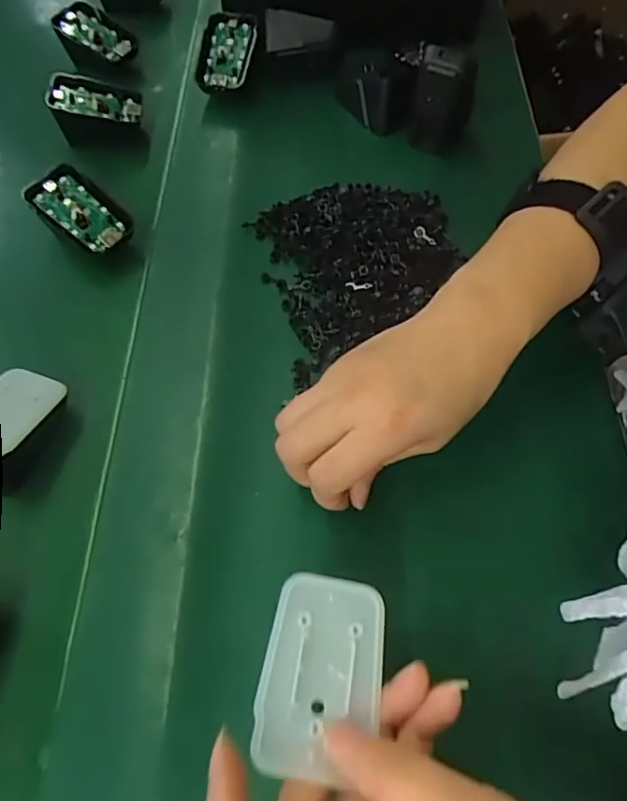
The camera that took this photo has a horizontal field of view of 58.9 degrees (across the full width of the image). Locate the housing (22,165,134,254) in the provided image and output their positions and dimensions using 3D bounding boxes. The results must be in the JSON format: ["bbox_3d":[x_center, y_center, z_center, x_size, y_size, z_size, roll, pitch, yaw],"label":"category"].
[{"bbox_3d":[-0.164,-0.133,0.389,0.069,0.011,0.039,41,75,-2],"label":"housing"}]

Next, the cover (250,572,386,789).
[{"bbox_3d":[0.004,0.103,0.213,0.044,0.010,0.069,10,64,3],"label":"cover"}]

